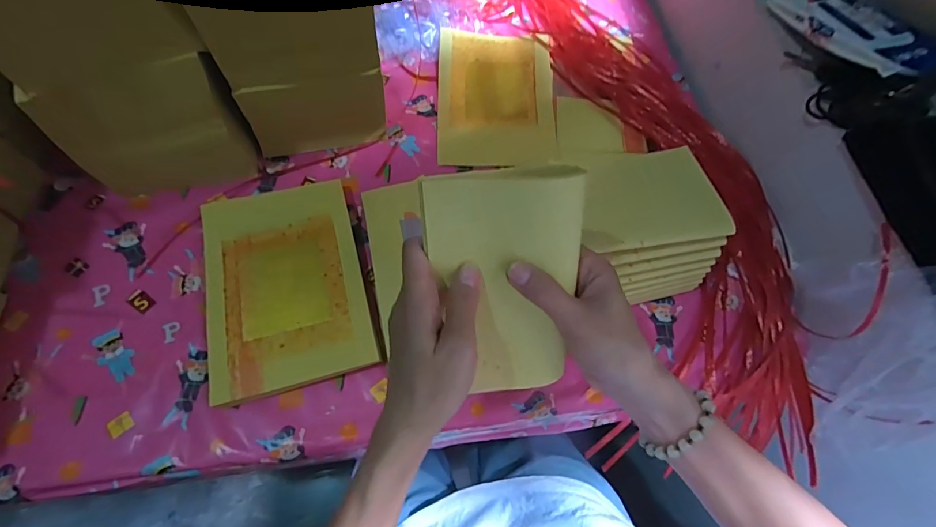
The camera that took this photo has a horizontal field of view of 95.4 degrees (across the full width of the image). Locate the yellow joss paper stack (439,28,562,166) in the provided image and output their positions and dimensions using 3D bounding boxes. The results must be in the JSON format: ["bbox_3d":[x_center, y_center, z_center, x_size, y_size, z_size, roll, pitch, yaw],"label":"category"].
[{"bbox_3d":[0.041,-0.238,0.600,0.159,0.021,0.222,0,65,-3],"label":"yellow joss paper stack"}]

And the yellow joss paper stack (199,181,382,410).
[{"bbox_3d":[-0.195,0.020,0.465,0.161,0.021,0.225,-15,67,-10],"label":"yellow joss paper stack"}]

